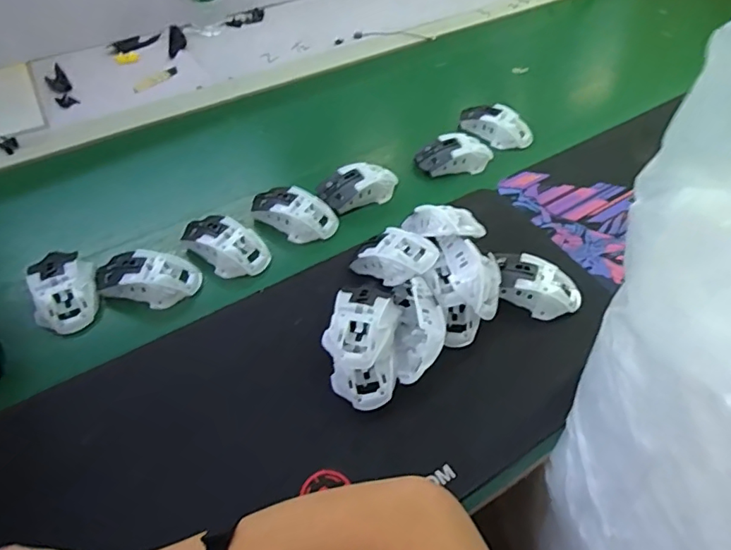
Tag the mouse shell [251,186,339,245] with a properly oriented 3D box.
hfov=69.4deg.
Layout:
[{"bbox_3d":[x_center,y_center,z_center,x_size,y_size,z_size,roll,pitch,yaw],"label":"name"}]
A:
[{"bbox_3d":[-0.093,-0.080,0.674,0.114,0.037,0.066,14,50,8],"label":"mouse shell"}]

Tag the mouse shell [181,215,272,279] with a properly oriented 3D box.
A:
[{"bbox_3d":[-0.172,-0.036,0.640,0.115,0.038,0.069,18,51,12],"label":"mouse shell"}]

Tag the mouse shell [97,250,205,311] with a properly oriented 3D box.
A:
[{"bbox_3d":[-0.249,0.007,0.604,0.115,0.047,0.061,1,49,-3],"label":"mouse shell"}]

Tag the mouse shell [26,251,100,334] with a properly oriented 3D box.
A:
[{"bbox_3d":[-0.335,0.015,0.587,0.064,0.039,0.096,-18,53,-18],"label":"mouse shell"}]

